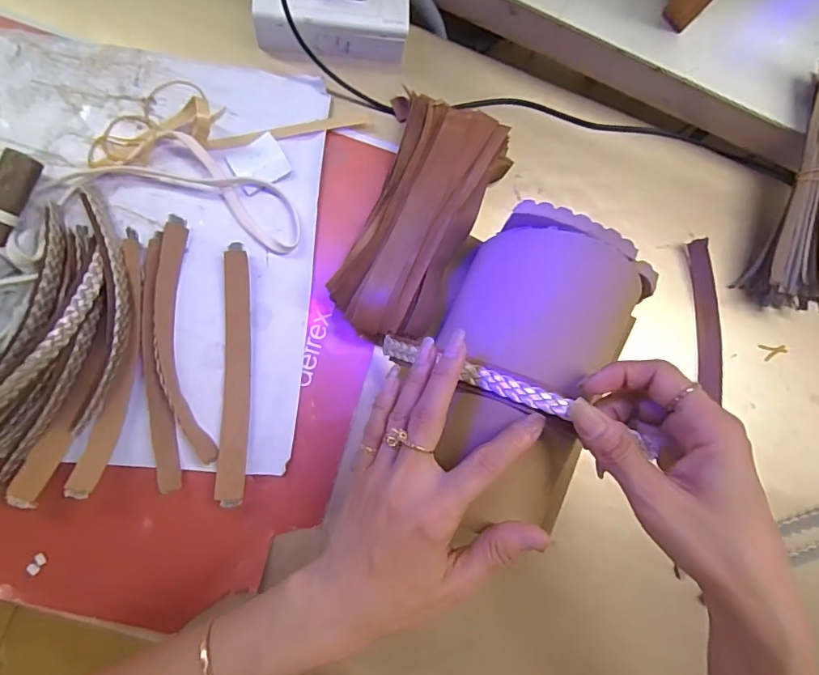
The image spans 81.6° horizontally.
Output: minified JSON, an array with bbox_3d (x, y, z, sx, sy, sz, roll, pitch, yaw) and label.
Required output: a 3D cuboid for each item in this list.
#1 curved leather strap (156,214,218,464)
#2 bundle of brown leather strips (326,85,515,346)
[{"bbox_3d":[-0.170,0.002,0.353,0.029,0.017,0.181,-9,86,-8],"label":"curved leather strap"},{"bbox_3d":[0.008,-0.088,0.368,0.100,0.045,0.195,21,83,-5],"label":"bundle of brown leather strips"}]

